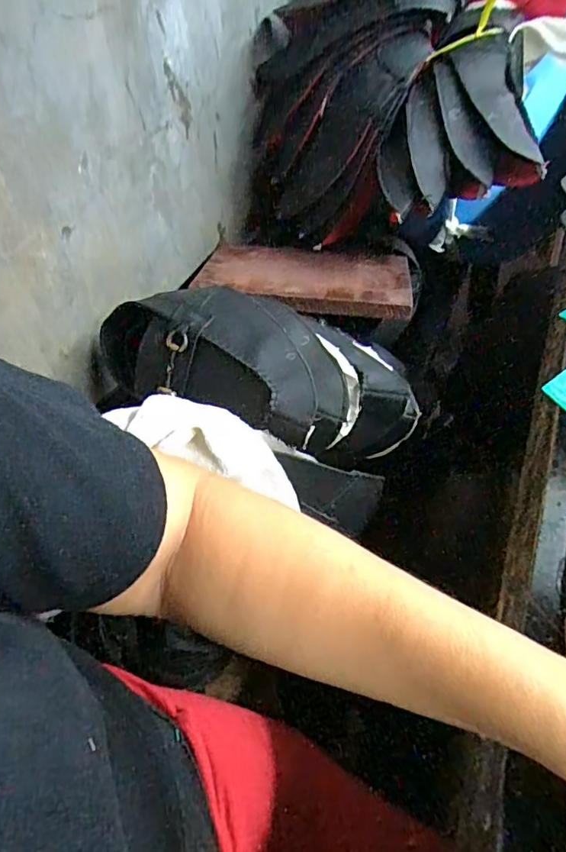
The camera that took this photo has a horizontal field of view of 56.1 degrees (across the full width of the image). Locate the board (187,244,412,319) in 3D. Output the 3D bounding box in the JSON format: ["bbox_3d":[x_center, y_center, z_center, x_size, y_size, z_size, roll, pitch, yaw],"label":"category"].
[{"bbox_3d":[0.033,-0.202,0.719,0.270,0.025,0.164,8,39,9],"label":"board"}]

